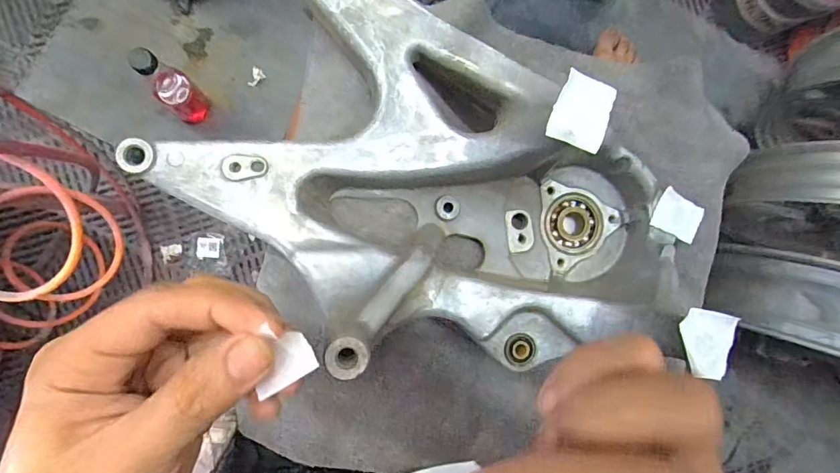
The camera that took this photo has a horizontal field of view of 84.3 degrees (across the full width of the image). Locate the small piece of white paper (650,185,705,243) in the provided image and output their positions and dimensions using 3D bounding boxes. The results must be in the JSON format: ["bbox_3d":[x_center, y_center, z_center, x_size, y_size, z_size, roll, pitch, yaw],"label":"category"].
[{"bbox_3d":[0.192,-0.015,0.343,0.034,0.004,0.030,27,93,0],"label":"small piece of white paper"}]

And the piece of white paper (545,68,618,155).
[{"bbox_3d":[0.084,-0.065,0.241,0.029,0.007,0.035,19,88,-6],"label":"piece of white paper"}]

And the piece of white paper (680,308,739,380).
[{"bbox_3d":[0.152,0.056,0.245,0.028,0.005,0.033,14,88,-6],"label":"piece of white paper"}]

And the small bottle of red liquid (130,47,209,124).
[{"bbox_3d":[-0.361,-0.213,0.669,0.058,0.195,0.055,0,90,-6],"label":"small bottle of red liquid"}]

